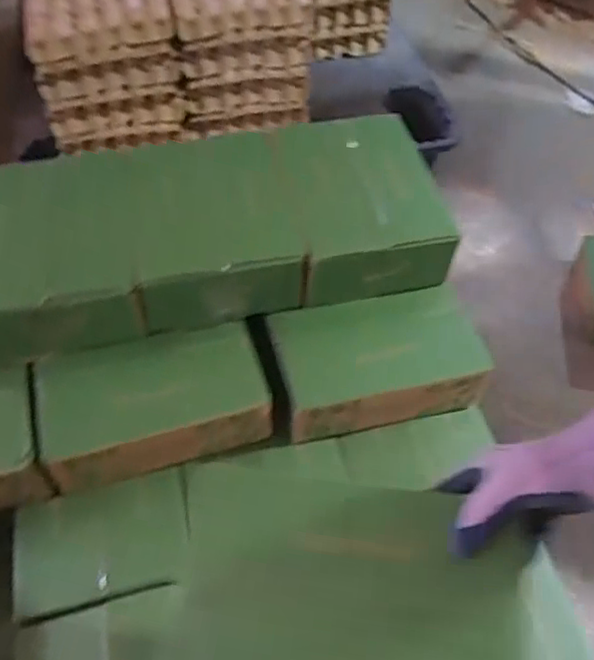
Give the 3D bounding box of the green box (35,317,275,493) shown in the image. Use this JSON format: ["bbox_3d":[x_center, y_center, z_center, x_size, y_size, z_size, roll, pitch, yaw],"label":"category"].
[{"bbox_3d":[-0.169,0.083,0.779,0.265,0.081,0.147,-15,56,-11],"label":"green box"}]

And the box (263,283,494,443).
[{"bbox_3d":[0.103,0.039,0.824,0.258,0.086,0.146,-11,56,-9],"label":"box"}]

